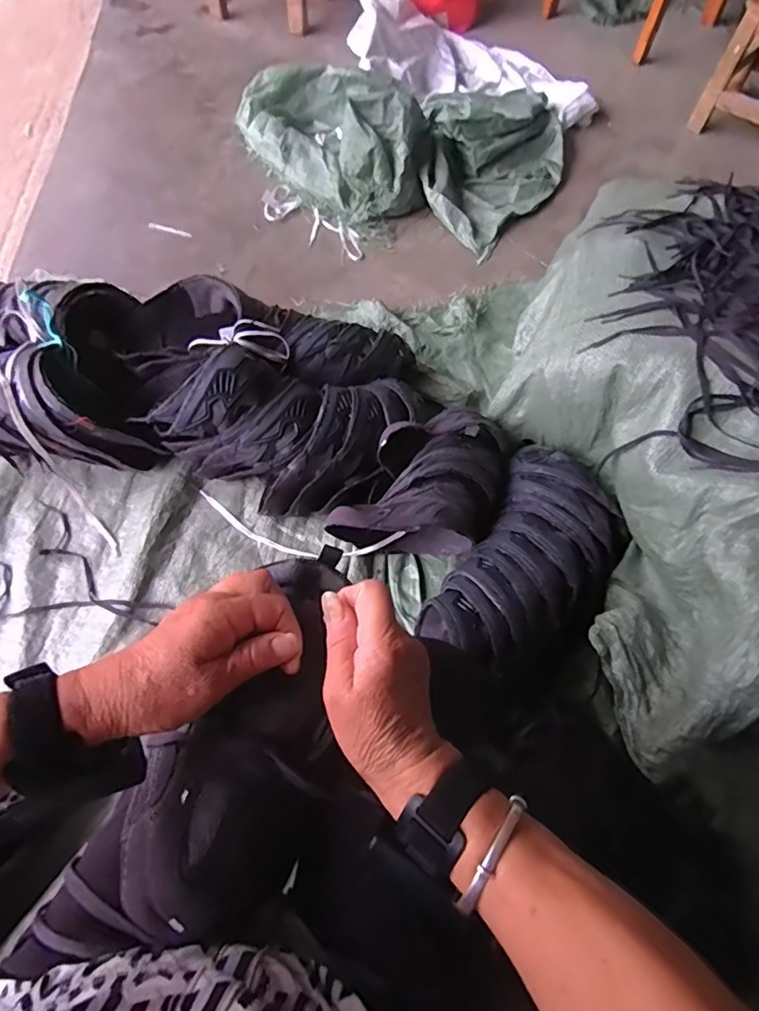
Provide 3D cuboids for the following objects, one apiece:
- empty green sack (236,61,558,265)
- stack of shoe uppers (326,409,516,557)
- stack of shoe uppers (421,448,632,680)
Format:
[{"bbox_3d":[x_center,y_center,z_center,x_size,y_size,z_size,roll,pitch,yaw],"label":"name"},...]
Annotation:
[{"bbox_3d":[0.072,-0.948,1.292,0.741,0.175,0.664,36,68,15],"label":"empty green sack"},{"bbox_3d":[0.087,-0.028,0.810,0.185,0.164,0.318,29,67,12],"label":"stack of shoe uppers"},{"bbox_3d":[0.219,0.080,0.749,0.189,0.100,0.336,31,67,13],"label":"stack of shoe uppers"}]

